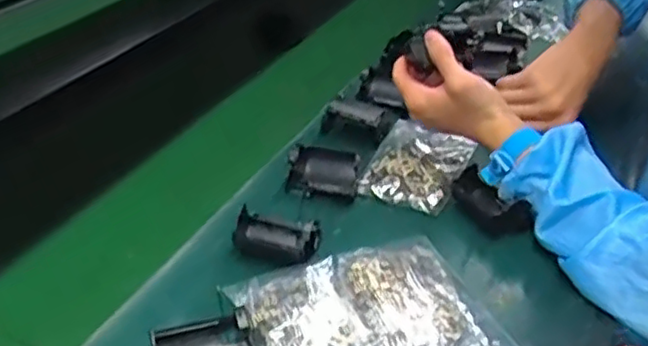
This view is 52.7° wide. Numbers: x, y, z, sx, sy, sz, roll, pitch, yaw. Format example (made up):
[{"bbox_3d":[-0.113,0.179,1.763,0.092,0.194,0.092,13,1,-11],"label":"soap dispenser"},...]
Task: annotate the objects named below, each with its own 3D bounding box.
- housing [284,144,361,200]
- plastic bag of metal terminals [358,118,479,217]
[{"bbox_3d":[0.000,-0.001,0.661,0.071,0.040,0.046,8,35,10],"label":"housing"},{"bbox_3d":[0.097,-0.010,0.683,0.096,0.021,0.128,16,37,20],"label":"plastic bag of metal terminals"}]

